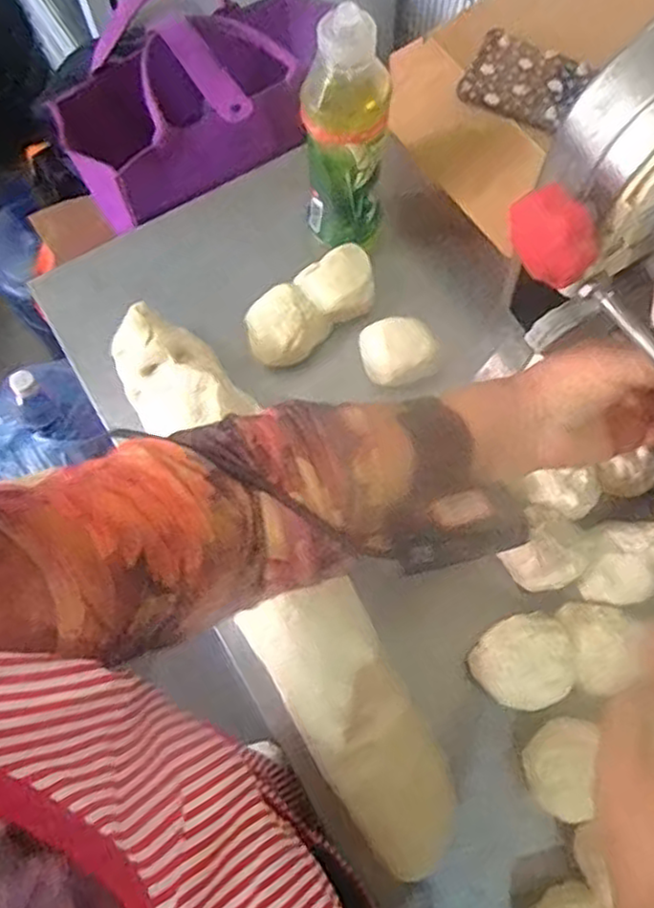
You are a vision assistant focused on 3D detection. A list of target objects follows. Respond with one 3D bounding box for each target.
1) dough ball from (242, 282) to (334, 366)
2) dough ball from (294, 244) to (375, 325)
[{"bbox_3d":[-0.039,-0.110,0.633,0.065,0.045,0.060,0,70,1],"label":"dough ball"},{"bbox_3d":[0.012,-0.148,0.647,0.073,0.046,0.064,-31,73,-10],"label":"dough ball"}]

